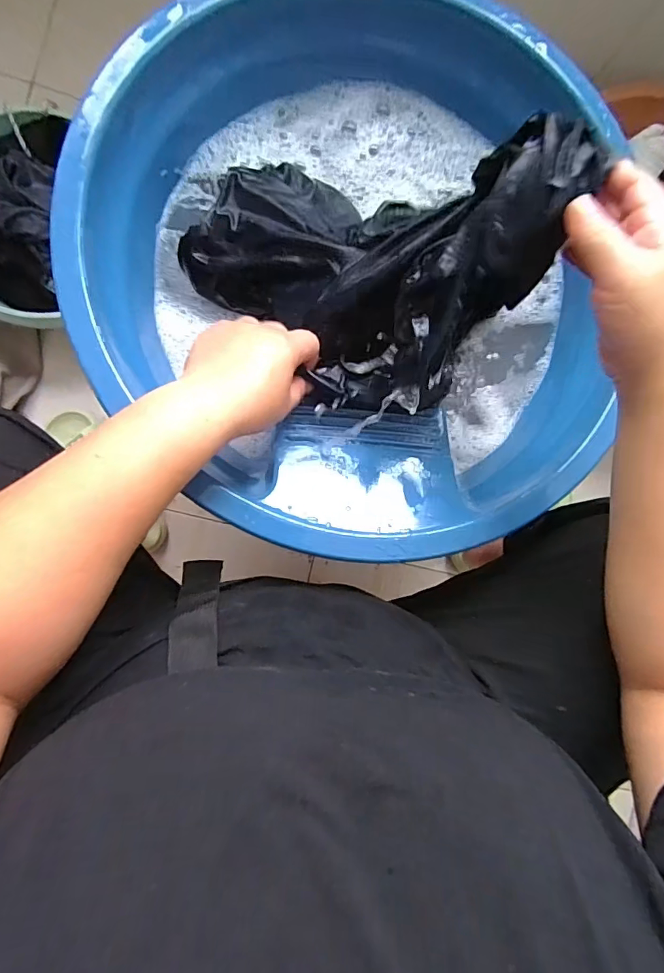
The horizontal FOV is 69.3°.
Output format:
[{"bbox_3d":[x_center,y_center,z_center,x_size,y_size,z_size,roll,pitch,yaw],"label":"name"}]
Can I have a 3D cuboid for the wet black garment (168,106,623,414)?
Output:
[{"bbox_3d":[0.020,-0.193,0.366,0.243,0.190,0.194,45,84,-5],"label":"wet black garment"}]

